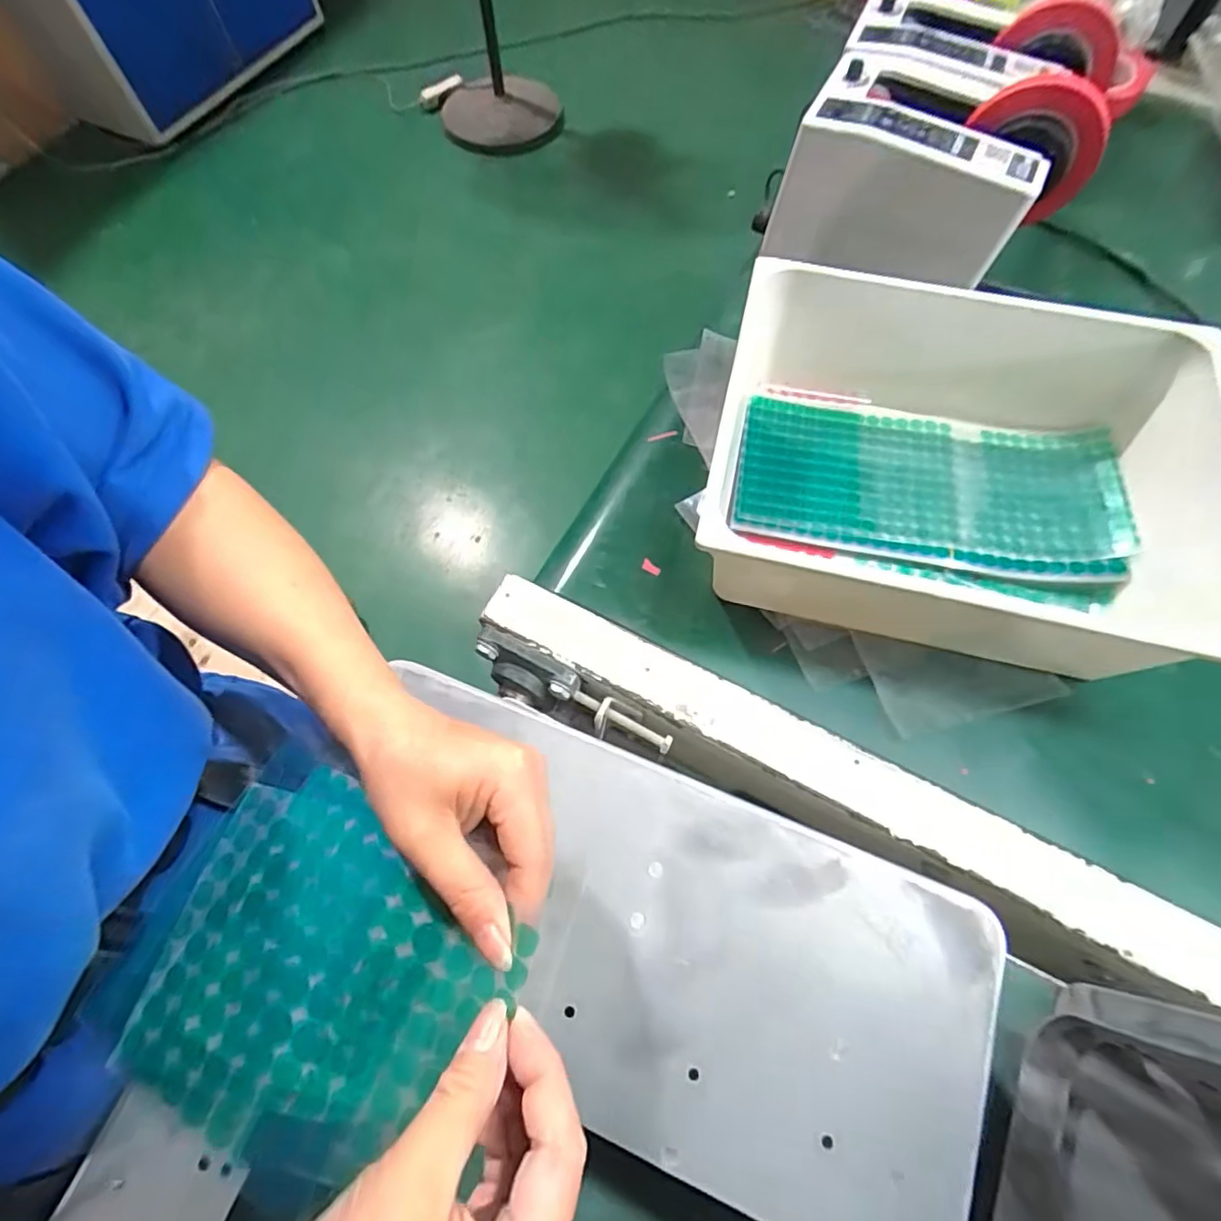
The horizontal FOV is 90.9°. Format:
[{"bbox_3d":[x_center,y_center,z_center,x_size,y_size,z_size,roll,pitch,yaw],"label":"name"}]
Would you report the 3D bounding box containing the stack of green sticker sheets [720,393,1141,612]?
[{"bbox_3d":[0.266,-0.106,0.516,0.309,0.031,0.163,12,67,6],"label":"stack of green sticker sheets"}]

